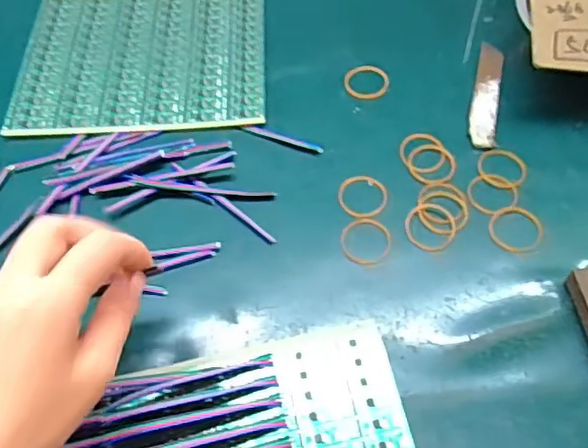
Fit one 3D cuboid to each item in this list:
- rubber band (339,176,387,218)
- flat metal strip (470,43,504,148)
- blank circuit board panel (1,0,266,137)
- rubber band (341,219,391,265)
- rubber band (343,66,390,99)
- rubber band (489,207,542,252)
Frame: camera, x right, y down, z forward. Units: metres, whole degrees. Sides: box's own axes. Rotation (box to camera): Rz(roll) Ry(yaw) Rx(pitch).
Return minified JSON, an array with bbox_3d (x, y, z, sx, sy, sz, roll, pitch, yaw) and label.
[{"bbox_3d":[0.047,-0.020,0.407,0.033,0.004,0.033,-1,57,1],"label":"rubber band"},{"bbox_3d":[0.145,-0.098,0.451,0.020,0.004,0.100,11,61,9],"label":"flat metal strip"},{"bbox_3d":[-0.120,-0.140,0.487,0.191,0.005,0.168,-2,57,0],"label":"blank circuit board panel"},{"bbox_3d":[0.047,0.010,0.391,0.032,0.004,0.035,-1,57,1],"label":"rubber band"},{"bbox_3d":[0.057,-0.111,0.465,0.034,0.004,0.035,-1,57,1],"label":"rubber band"},{"bbox_3d":[0.145,0.004,0.392,0.035,0.006,0.033,-1,57,1],"label":"rubber band"}]

